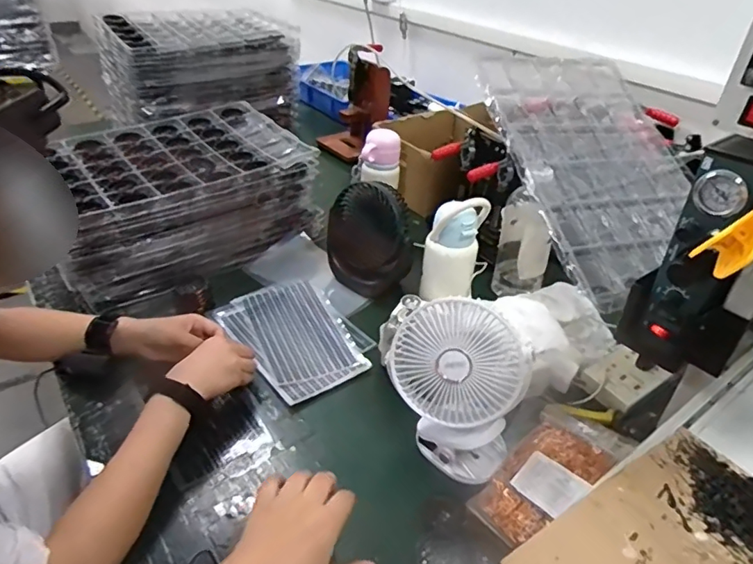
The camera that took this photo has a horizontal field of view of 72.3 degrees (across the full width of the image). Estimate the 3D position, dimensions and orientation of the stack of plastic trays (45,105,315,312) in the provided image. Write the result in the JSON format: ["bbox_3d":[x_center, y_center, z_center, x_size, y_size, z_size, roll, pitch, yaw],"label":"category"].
[{"bbox_3d":[-0.368,-0.164,0.972,0.436,0.176,0.319,-19,42,-27],"label":"stack of plastic trays"}]

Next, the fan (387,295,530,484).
[{"bbox_3d":[0.090,0.119,0.603,0.156,0.209,0.071,12,13,9],"label":"fan"}]

